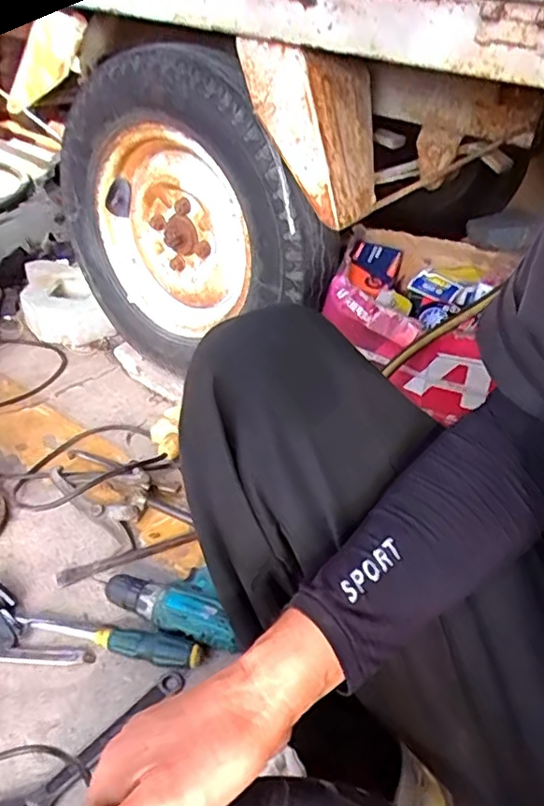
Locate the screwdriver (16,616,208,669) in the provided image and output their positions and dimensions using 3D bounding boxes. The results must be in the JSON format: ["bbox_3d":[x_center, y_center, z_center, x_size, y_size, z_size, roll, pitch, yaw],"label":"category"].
[{"bbox_3d":[-0.195,0.276,0.726,0.231,0.032,0.037,12,41,9],"label":"screwdriver"}]

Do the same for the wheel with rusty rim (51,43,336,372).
[{"bbox_3d":[-0.151,-0.286,0.973,0.525,0.463,0.135,30,44,29],"label":"wheel with rusty rim"}]

